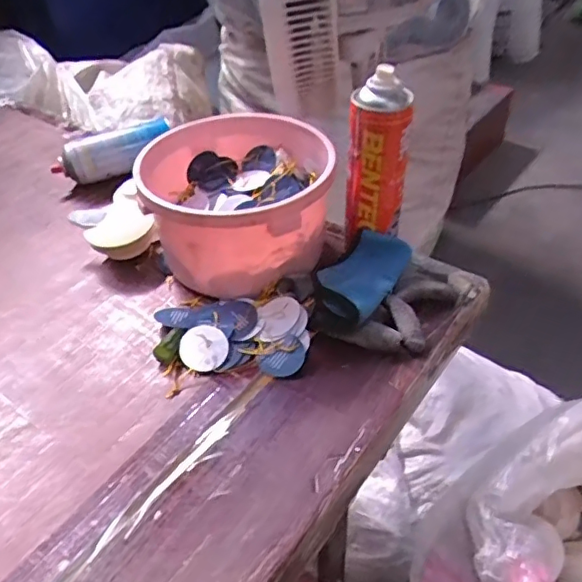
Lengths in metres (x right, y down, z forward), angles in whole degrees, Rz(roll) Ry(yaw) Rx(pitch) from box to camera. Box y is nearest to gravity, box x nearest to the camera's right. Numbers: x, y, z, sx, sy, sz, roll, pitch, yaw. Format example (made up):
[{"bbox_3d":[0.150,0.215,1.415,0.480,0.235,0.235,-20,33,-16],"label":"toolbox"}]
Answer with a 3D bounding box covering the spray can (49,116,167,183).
[{"bbox_3d":[-0.267,-0.210,0.858,0.181,0.058,0.052,-26,46,-7],"label":"spray can"}]

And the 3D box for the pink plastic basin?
[{"bbox_3d":[-0.059,-0.100,0.685,0.204,0.147,0.201,-3,42,1],"label":"pink plastic basin"}]

